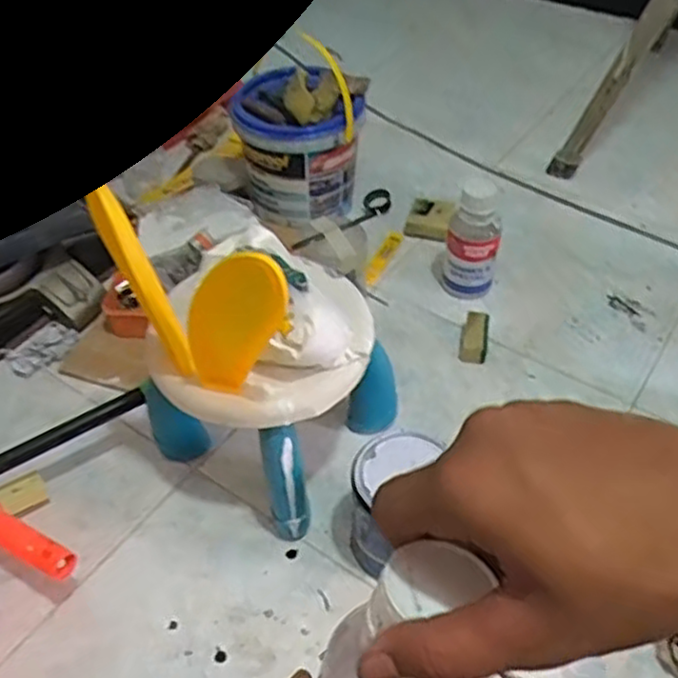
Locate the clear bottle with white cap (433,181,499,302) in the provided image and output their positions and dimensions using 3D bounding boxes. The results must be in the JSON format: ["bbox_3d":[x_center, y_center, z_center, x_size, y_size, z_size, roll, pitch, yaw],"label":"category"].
[{"bbox_3d":[0.184,-0.140,1.013,0.086,0.169,0.068,7,48,6],"label":"clear bottle with white cap"}]

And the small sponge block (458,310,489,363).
[{"bbox_3d":[0.186,-0.005,0.975,0.035,0.035,0.074,11,48,10],"label":"small sponge block"}]

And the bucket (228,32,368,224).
[{"bbox_3d":[-0.058,-0.314,1.119,0.190,0.223,0.171,7,47,7],"label":"bucket"}]

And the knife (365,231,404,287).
[{"bbox_3d":[0.068,-0.126,1.107,0.026,0.012,0.127,18,50,16],"label":"knife"}]

